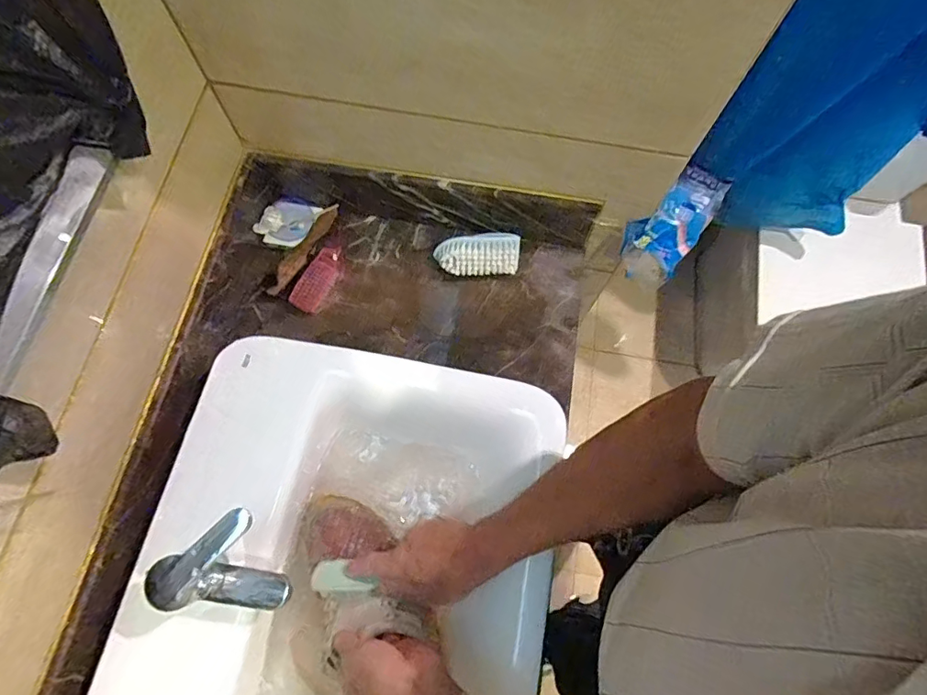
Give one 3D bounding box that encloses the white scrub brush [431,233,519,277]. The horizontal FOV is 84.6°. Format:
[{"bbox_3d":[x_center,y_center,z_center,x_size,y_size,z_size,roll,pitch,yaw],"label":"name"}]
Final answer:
[{"bbox_3d":[0.021,-0.144,0.768,0.123,0.051,0.064,-3,71,-4],"label":"white scrub brush"}]

